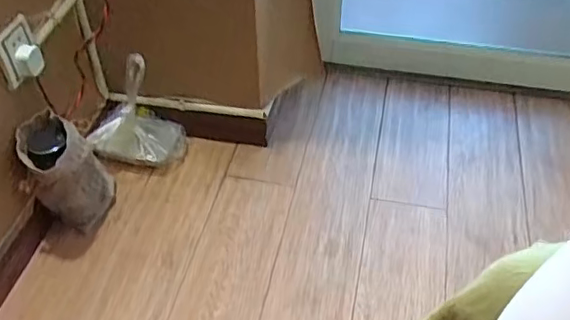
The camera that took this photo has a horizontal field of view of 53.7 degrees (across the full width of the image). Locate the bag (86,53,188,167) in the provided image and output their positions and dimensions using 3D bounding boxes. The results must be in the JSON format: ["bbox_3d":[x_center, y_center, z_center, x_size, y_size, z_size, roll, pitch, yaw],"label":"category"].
[{"bbox_3d":[-0.288,-0.079,1.082,0.170,0.221,0.090,-3,45,-3],"label":"bag"}]

